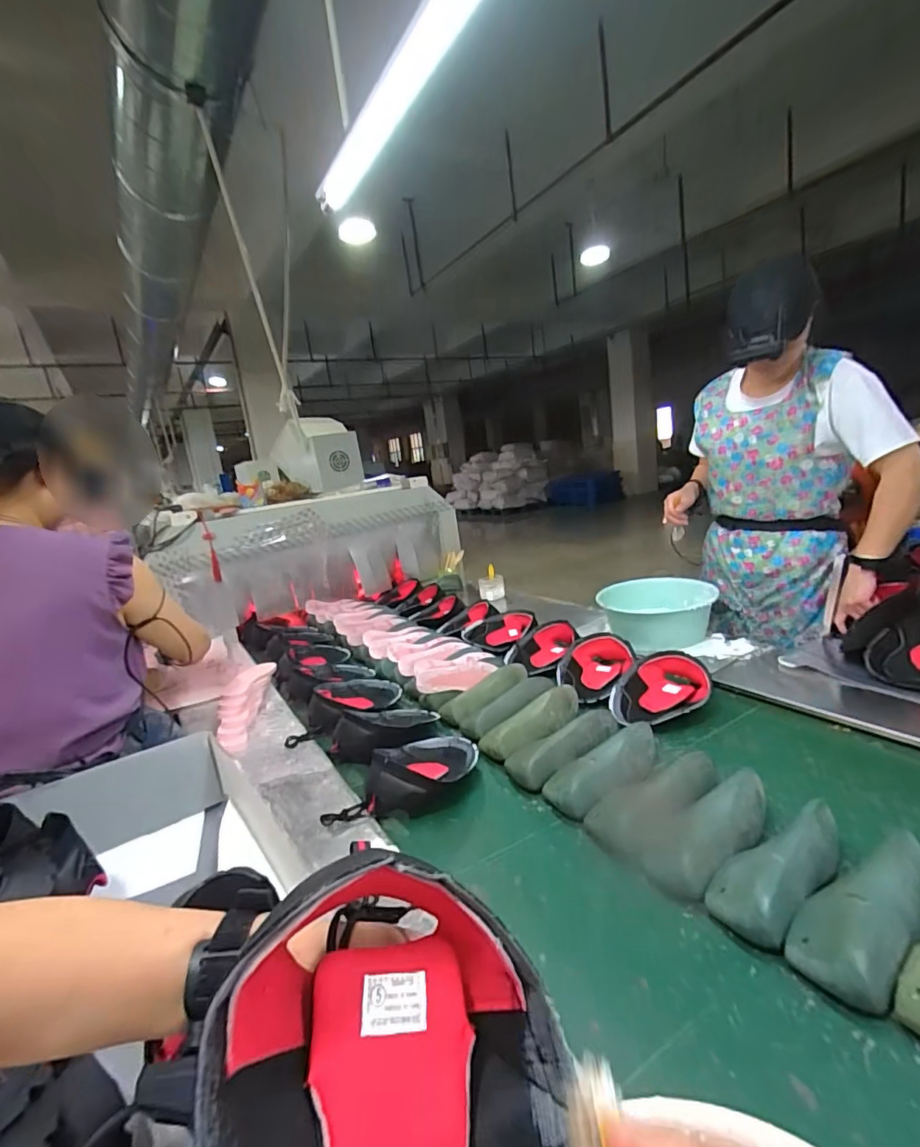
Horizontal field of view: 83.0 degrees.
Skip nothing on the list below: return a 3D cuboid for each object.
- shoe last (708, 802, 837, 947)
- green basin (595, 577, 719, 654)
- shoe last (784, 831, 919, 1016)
[{"bbox_3d":[0.400,0.362,0.650,0.218,0.068,0.090,-15,15,-31],"label":"shoe last"},{"bbox_3d":[0.553,0.110,1.470,0.312,0.122,0.285,-3,14,19],"label":"green basin"},{"bbox_3d":[0.448,0.369,0.574,0.213,0.074,0.094,-16,15,-33],"label":"shoe last"}]

